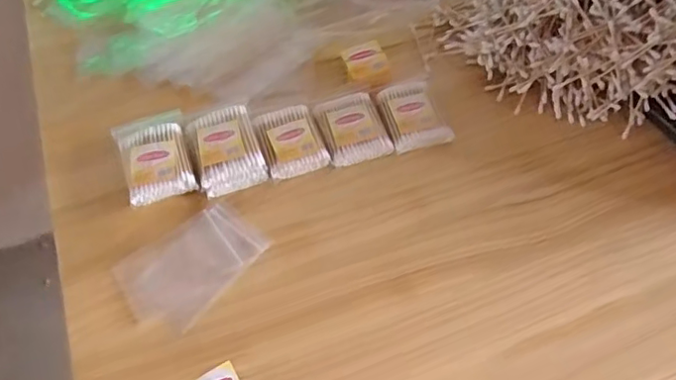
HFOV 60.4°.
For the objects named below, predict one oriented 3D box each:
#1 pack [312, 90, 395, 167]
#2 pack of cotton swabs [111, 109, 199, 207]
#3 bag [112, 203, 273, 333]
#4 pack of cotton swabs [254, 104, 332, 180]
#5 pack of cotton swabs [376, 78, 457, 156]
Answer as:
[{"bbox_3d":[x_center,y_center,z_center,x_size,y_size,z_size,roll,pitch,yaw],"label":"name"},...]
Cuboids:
[{"bbox_3d":[0.013,-0.062,0.561,0.058,0.011,0.080,-15,57,-8],"label":"pack"},{"bbox_3d":[-0.169,-0.032,0.535,0.060,0.020,0.098,-17,57,-10],"label":"pack of cotton swabs"},{"bbox_3d":[-0.122,0.063,0.496,0.120,0.004,0.081,-33,62,-19],"label":"bag"},{"bbox_3d":[-0.044,-0.048,0.553,0.055,0.009,0.073,-17,57,-9],"label":"pack of cotton swabs"},{"bbox_3d":[0.074,-0.073,0.563,0.054,0.012,0.076,-14,57,-8],"label":"pack of cotton swabs"}]

